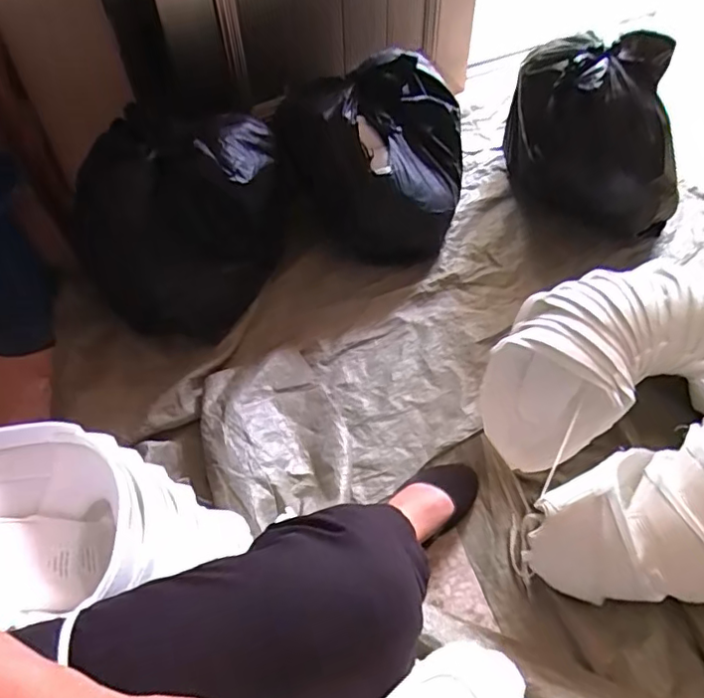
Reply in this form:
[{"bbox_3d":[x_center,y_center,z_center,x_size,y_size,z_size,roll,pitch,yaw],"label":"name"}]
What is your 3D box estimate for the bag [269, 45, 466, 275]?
[{"bbox_3d":[0.044,-0.348,1.106,0.362,0.284,0.295,-4,52,-1],"label":"bag"}]

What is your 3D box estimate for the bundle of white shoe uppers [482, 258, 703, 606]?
[{"bbox_3d":[0.439,0.102,0.836,0.455,0.179,0.468,-1,52,1],"label":"bundle of white shoe uppers"}]

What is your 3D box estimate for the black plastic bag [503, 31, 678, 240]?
[{"bbox_3d":[0.456,-0.405,1.120,0.238,0.287,0.336,-5,52,-2],"label":"black plastic bag"}]

